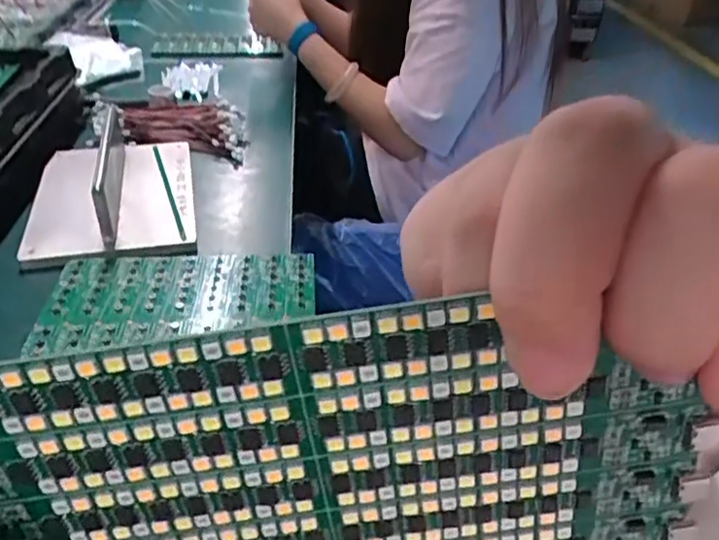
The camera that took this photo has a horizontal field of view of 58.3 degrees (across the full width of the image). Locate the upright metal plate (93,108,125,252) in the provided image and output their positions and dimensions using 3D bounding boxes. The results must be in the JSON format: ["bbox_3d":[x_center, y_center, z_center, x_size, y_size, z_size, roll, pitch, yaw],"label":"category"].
[{"bbox_3d":[-0.236,-0.107,0.612,0.013,0.051,0.230,-9,38,-12],"label":"upright metal plate"}]

